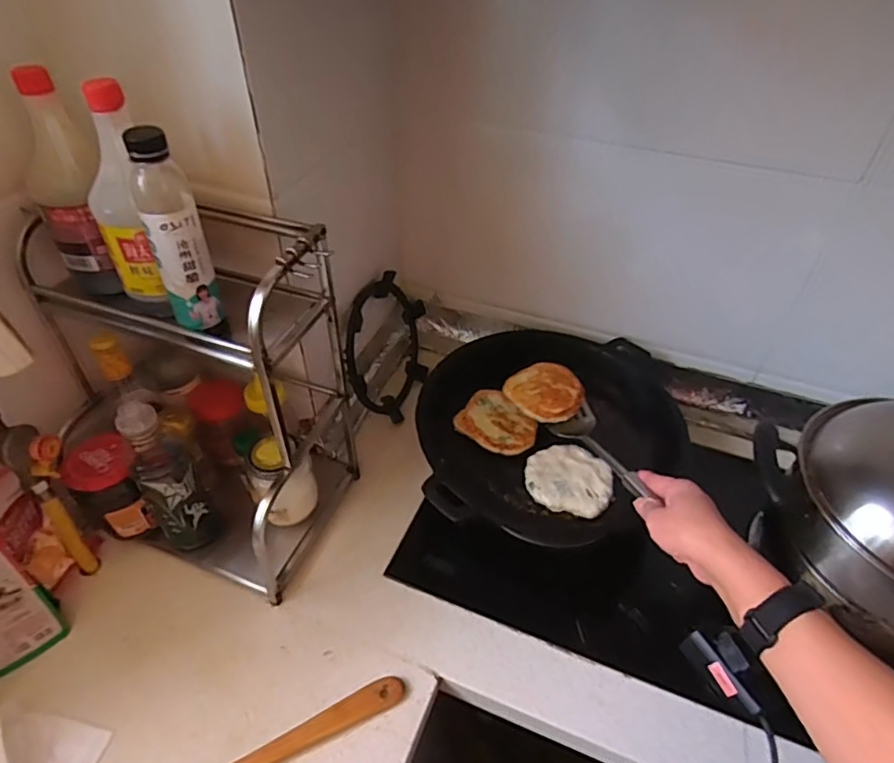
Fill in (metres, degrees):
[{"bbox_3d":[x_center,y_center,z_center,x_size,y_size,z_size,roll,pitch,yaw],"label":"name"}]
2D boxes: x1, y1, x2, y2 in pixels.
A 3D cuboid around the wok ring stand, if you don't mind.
[{"bbox_3d":[-0.096,-0.055,0.929,0.041,0.214,0.232,1,42,26],"label":"wok ring stand"}]

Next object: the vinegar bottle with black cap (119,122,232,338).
[{"bbox_3d":[-0.244,-0.127,0.516,0.048,0.182,0.041,-16,47,-19],"label":"vinegar bottle with black cap"}]

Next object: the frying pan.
[{"bbox_3d":[0.147,0.064,0.808,0.357,0.081,0.373,8,43,5],"label":"frying pan"}]

